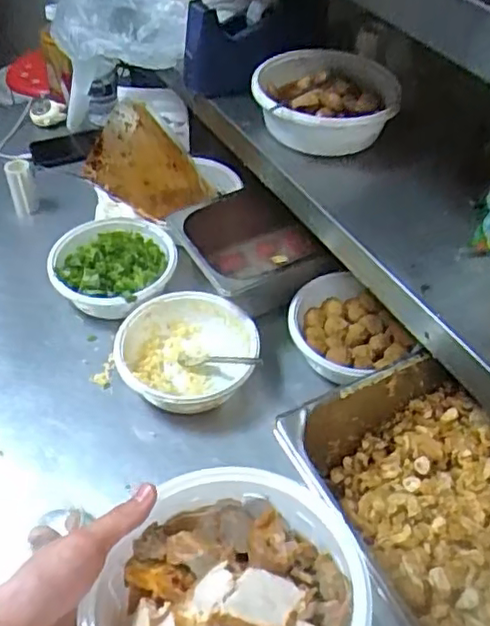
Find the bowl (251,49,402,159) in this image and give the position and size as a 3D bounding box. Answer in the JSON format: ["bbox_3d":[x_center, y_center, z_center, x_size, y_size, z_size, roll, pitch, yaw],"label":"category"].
[{"bbox_3d":[0.089,-0.237,0.733,0.161,0.063,0.157,0,47,-1],"label":"bowl"}]

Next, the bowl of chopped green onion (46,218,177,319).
[{"bbox_3d":[-0.180,-0.057,0.877,0.159,0.055,0.155,0,47,-1],"label":"bowl of chopped green onion"}]

